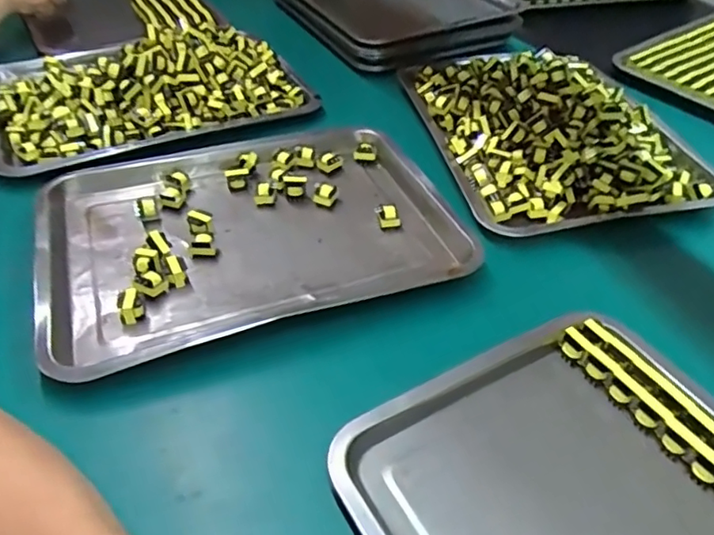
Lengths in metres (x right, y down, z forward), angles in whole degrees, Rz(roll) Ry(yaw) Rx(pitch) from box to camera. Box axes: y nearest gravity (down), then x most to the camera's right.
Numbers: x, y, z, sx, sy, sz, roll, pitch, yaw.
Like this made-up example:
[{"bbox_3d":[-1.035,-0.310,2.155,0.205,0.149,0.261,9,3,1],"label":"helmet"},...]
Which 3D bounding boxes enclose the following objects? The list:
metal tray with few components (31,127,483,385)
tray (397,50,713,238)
[{"bbox_3d":[-0.101,-0.040,0.579,0.391,0.035,0.291,-14,45,-15],"label":"metal tray with few components"},{"bbox_3d":[0.239,-0.179,0.700,0.298,0.072,0.352,-5,43,-6],"label":"tray"}]

